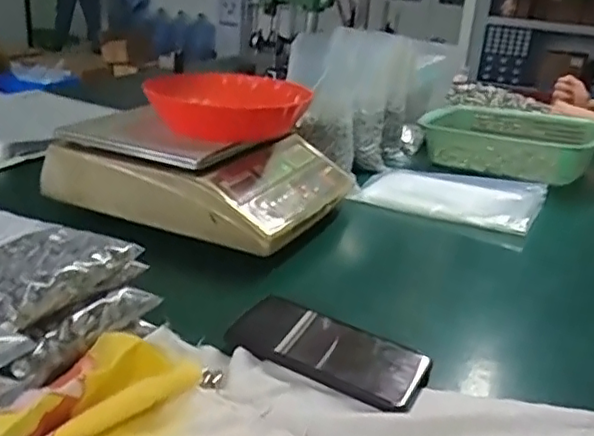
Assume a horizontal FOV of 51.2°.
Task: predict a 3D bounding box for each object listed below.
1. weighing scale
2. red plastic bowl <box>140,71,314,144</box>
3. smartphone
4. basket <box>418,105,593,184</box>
[{"bbox_3d":[-0.114,-0.075,0.835,0.327,0.095,0.281,14,24,21],"label":"weighing scale"},{"bbox_3d":[-0.087,-0.151,0.836,0.195,0.061,0.195,6,22,3],"label":"red plastic bowl"},{"bbox_3d":[0.028,0.108,0.519,0.159,0.016,0.079,17,25,26],"label":"smartphone"},{"bbox_3d":[0.390,-0.139,1.139,0.290,0.098,0.307,19,26,30],"label":"basket"}]

